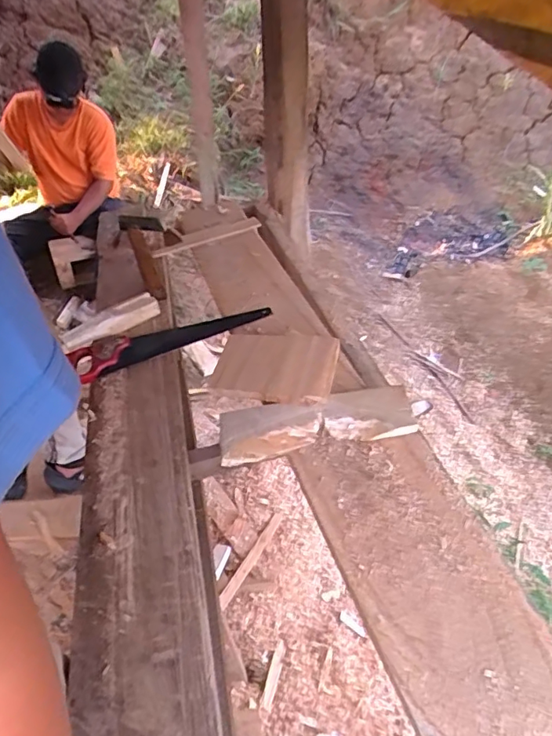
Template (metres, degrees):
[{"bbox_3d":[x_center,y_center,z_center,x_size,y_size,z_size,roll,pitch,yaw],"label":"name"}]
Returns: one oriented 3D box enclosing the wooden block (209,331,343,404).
[{"bbox_3d":[-0.004,-0.005,0.869,0.200,0.030,0.154,8,42,14],"label":"wooden block"}]

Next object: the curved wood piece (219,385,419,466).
[{"bbox_3d":[0.058,0.082,0.792,0.285,0.034,0.088,-9,40,-5],"label":"curved wood piece"}]

